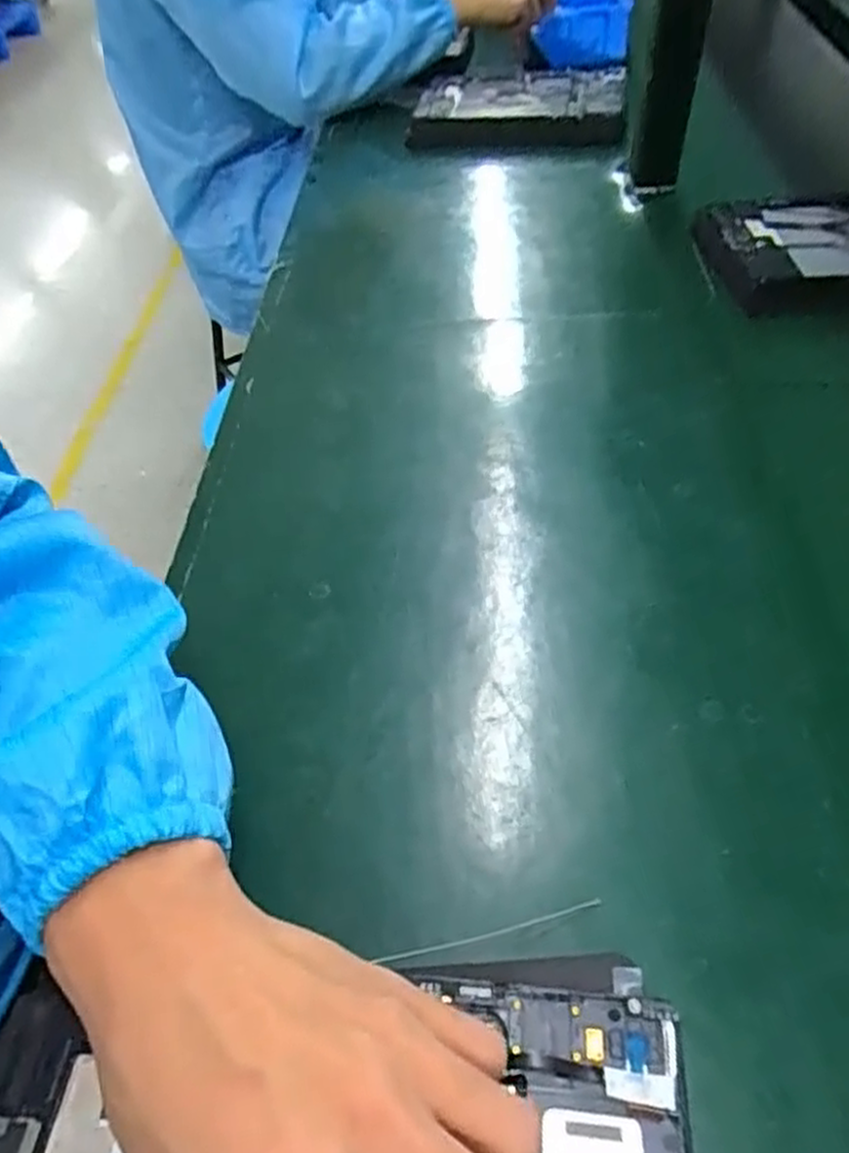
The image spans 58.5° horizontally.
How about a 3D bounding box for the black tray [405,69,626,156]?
[{"bbox_3d":[0.116,-0.580,0.948,0.254,0.059,0.207,4,48,9],"label":"black tray"}]

